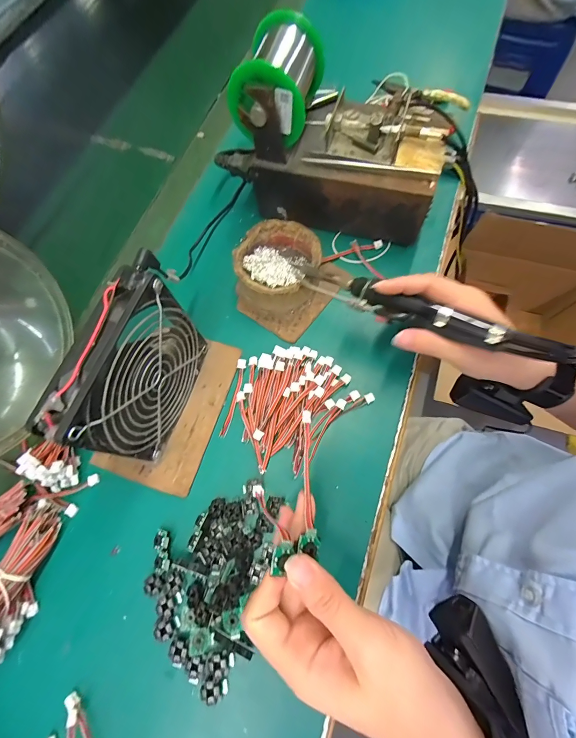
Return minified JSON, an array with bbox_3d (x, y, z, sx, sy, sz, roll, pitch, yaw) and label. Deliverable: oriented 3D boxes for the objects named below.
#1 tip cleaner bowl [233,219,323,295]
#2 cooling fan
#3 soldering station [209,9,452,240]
[{"bbox_3d":[-0.010,-0.104,0.328,0.081,0.041,0.080,-1,71,2],"label":"tip cleaner bowl"},{"bbox_3d":[-0.110,0.002,0.251,0.031,0.126,0.123,17,72,9],"label":"cooling fan"},{"bbox_3d":[0.042,-0.226,0.326,0.219,0.141,0.109,16,72,8],"label":"soldering station"}]

